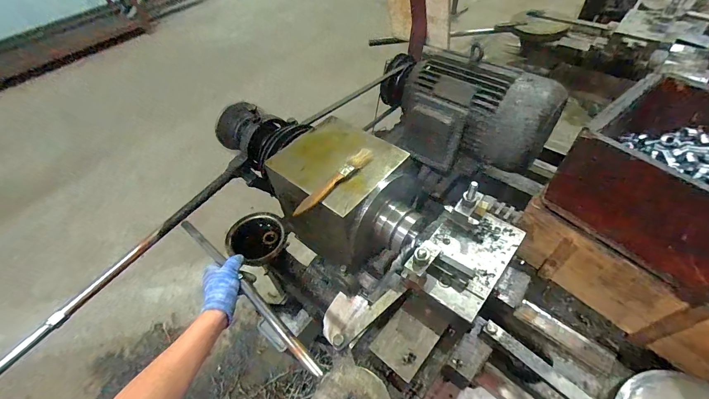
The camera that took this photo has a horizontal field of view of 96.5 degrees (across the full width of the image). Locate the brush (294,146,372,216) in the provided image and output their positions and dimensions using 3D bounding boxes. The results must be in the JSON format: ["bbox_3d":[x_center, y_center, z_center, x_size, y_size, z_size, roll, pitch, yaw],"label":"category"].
[{"bbox_3d":[-0.030,-0.029,0.451,0.022,0.012,0.149,33,60,29],"label":"brush"}]

